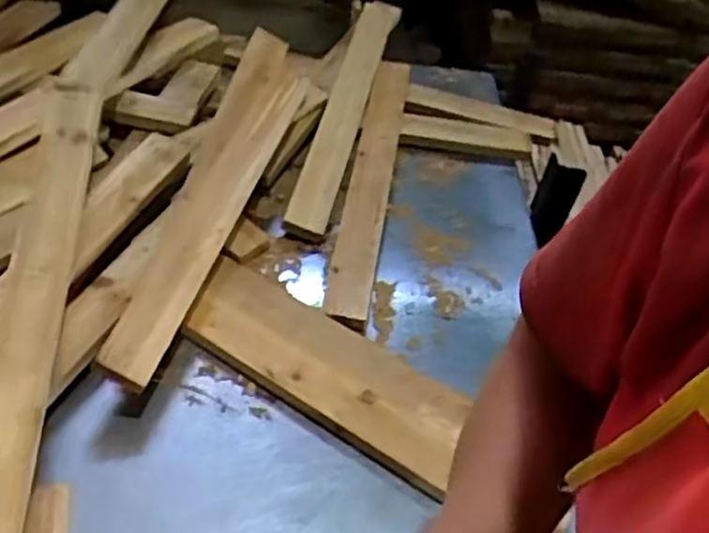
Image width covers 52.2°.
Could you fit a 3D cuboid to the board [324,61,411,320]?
[{"bbox_3d":[0.025,-0.126,0.945,0.051,0.027,0.513,10,45,2],"label":"board"}]

